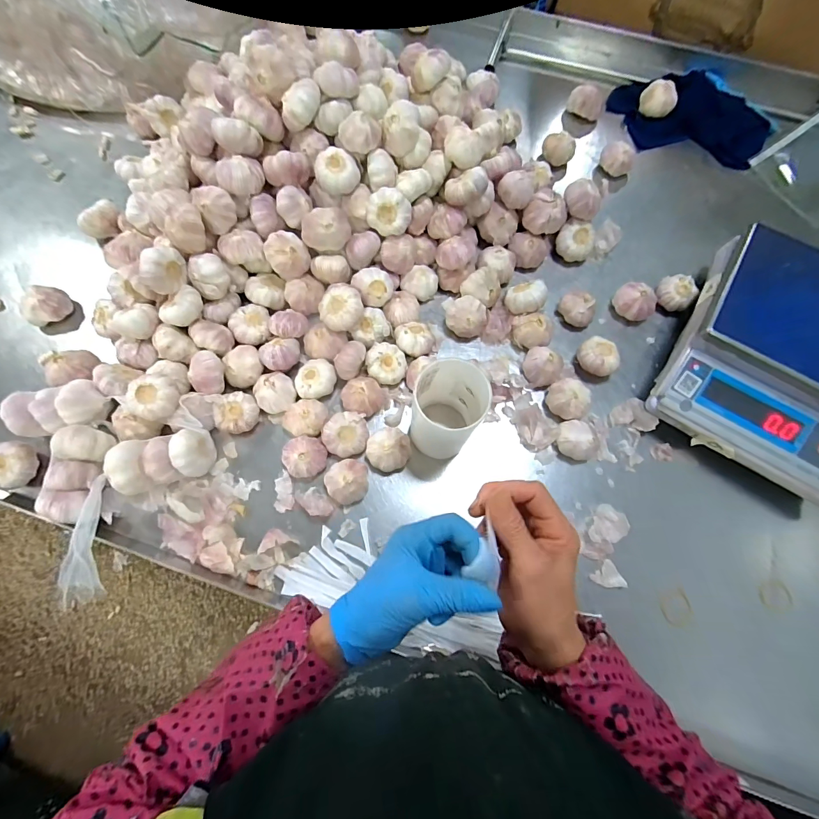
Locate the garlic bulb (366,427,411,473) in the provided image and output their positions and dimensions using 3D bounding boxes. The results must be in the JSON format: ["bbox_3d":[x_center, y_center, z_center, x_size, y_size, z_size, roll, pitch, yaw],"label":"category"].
[{"bbox_3d":[-0.028,0.055,0.527,0.058,0.048,0.055,0,73,-1],"label":"garlic bulb"}]

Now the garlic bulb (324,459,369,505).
[{"bbox_3d":[-0.082,0.095,0.512,0.053,0.042,0.056,0,73,-1],"label":"garlic bulb"}]

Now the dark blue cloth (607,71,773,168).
[{"bbox_3d":[0.530,-0.562,0.732,0.293,0.047,0.172,14,73,3],"label":"dark blue cloth"}]

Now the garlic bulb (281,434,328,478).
[{"bbox_3d":[-0.140,0.063,0.523,0.055,0.042,0.055,0,73,-1],"label":"garlic bulb"}]

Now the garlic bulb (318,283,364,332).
[{"bbox_3d":[-0.097,-0.142,0.552,0.058,0.039,0.060,0,73,-1],"label":"garlic bulb"}]

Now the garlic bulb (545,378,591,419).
[{"bbox_3d":[0.224,-0.014,0.551,0.056,0.037,0.051,0,73,-1],"label":"garlic bulb"}]

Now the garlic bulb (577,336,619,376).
[{"bbox_3d":[0.278,-0.076,0.577,0.052,0.042,0.058,-30,76,-10],"label":"garlic bulb"}]

